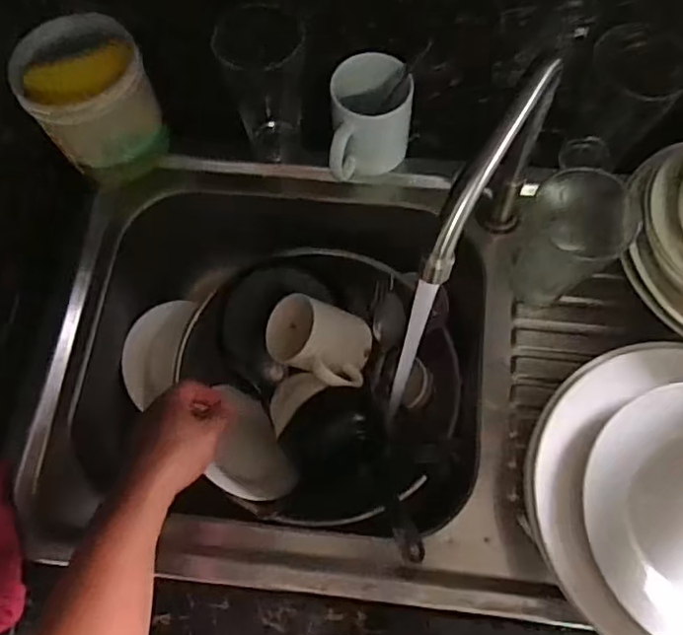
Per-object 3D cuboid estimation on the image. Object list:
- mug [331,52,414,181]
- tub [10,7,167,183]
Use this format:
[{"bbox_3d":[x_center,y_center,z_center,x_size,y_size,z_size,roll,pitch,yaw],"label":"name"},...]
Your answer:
[{"bbox_3d":[0.029,-0.185,0.595,0.076,0.097,0.084,1,69,2],"label":"mug"},{"bbox_3d":[-0.238,-0.205,0.584,0.087,0.114,0.094,37,74,14],"label":"tub"}]

